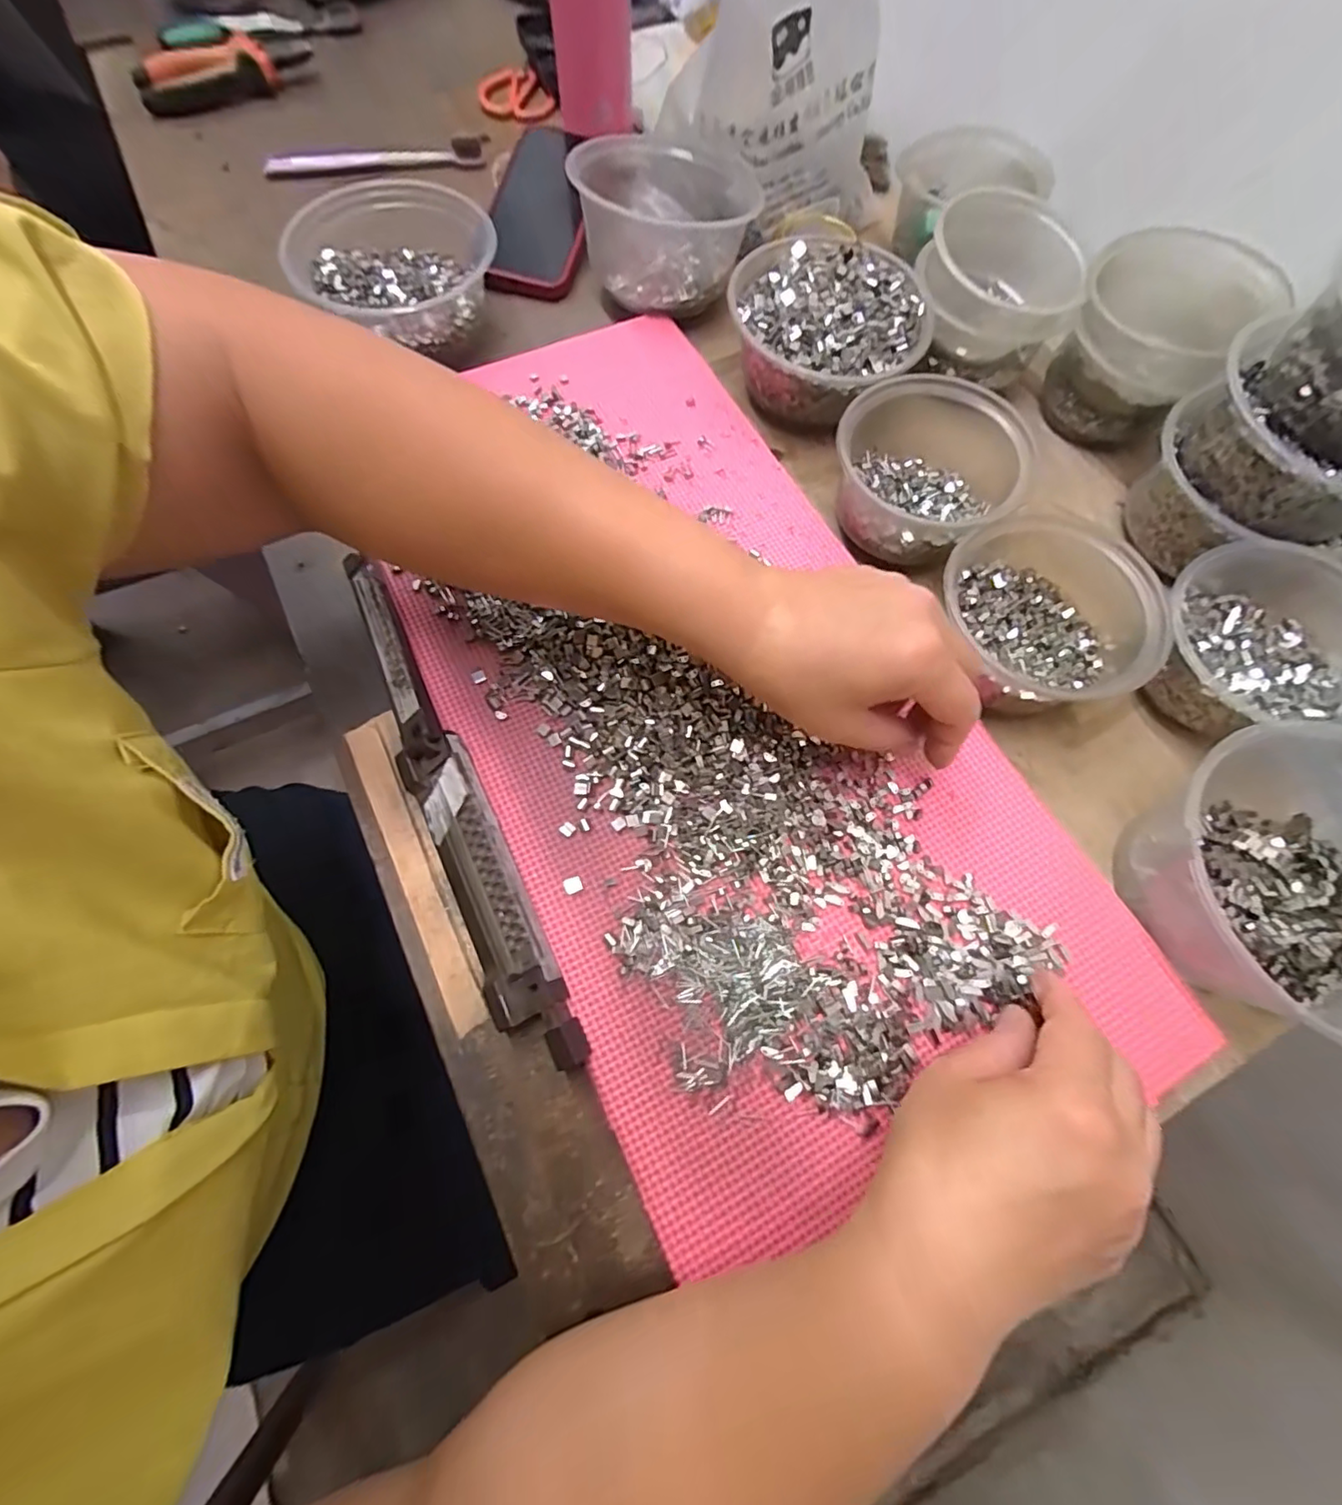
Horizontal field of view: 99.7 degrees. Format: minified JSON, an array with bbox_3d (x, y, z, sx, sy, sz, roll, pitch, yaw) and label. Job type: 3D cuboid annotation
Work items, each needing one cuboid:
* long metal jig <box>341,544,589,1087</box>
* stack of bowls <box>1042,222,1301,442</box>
[{"bbox_3d":[-0.119,0.015,0.293,0.035,0.018,0.295,-25,73,-9],"label":"long metal jig"},{"bbox_3d":[0.322,-0.277,0.384,0.110,0.081,0.093,34,73,10],"label":"stack of bowls"}]

